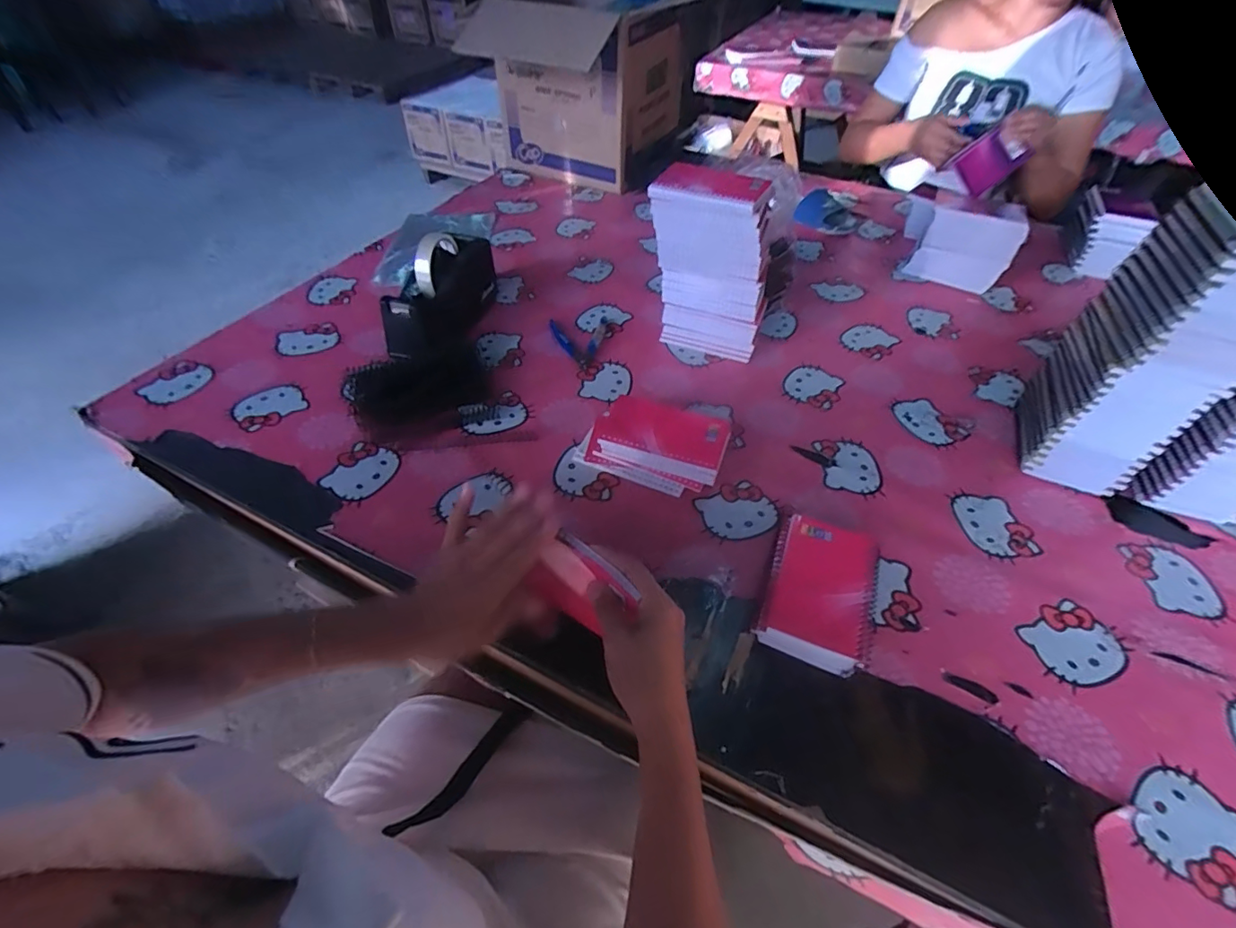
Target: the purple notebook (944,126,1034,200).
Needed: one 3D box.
[{"bbox_3d":[0.688,-0.560,0.970,0.124,0.095,0.022,-35,31,15],"label":"purple notebook"}]

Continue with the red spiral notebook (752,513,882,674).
[{"bbox_3d":[0.185,0.115,0.490,0.089,0.031,0.142,19,50,14],"label":"red spiral notebook"}]

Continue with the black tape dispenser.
[{"bbox_3d":[-0.241,-0.236,0.735,0.068,0.111,0.209,16,49,11],"label":"black tape dispenser"}]

